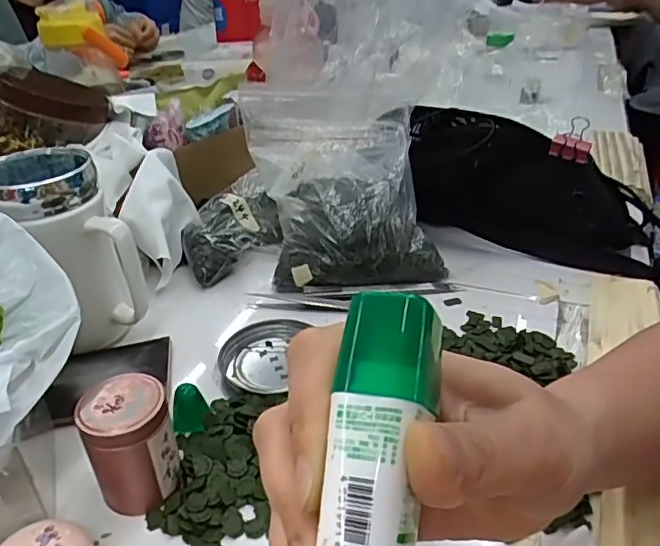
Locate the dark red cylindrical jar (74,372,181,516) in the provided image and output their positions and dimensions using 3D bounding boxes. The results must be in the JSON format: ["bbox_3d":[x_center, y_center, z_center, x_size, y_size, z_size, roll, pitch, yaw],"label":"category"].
[{"bbox_3d":[-0.108,0.093,0.312,0.043,0.062,0.041,-1,33,1],"label":"dark red cylindrical jar"}]

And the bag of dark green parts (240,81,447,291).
[{"bbox_3d":[0.009,-0.079,0.508,0.147,0.132,0.148,-8,34,-9],"label":"bag of dark green parts"}]

